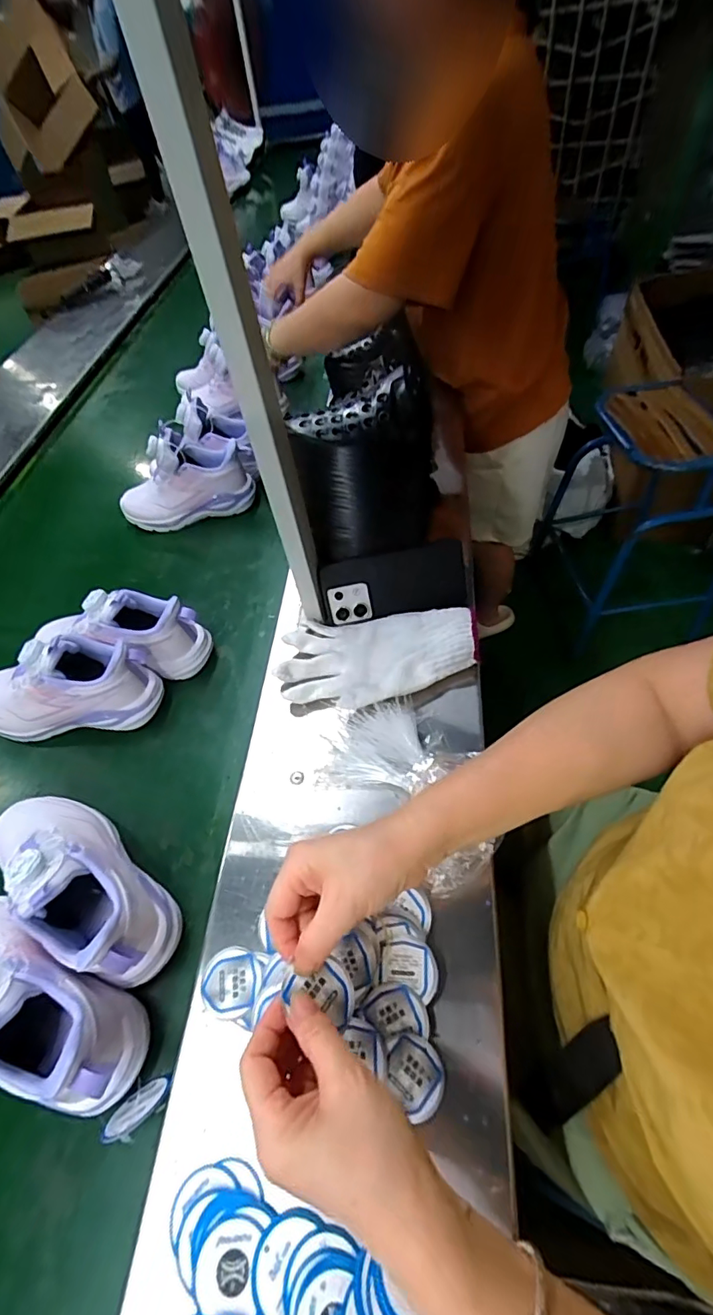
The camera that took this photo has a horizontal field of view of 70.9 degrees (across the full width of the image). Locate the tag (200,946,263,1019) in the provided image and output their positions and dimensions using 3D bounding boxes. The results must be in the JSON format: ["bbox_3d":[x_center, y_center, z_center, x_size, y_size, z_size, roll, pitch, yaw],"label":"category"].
[{"bbox_3d":[-0.099,0.258,0.398,0.047,0.005,0.047,5,56,12],"label":"tag"}]

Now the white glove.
[{"bbox_3d":[0.021,-0.001,0.545,0.212,0.033,0.122,-6,55,5],"label":"white glove"}]

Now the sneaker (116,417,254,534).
[{"bbox_3d":[-0.278,-0.286,0.784,0.195,0.139,0.090,-14,54,-1],"label":"sneaker"}]

